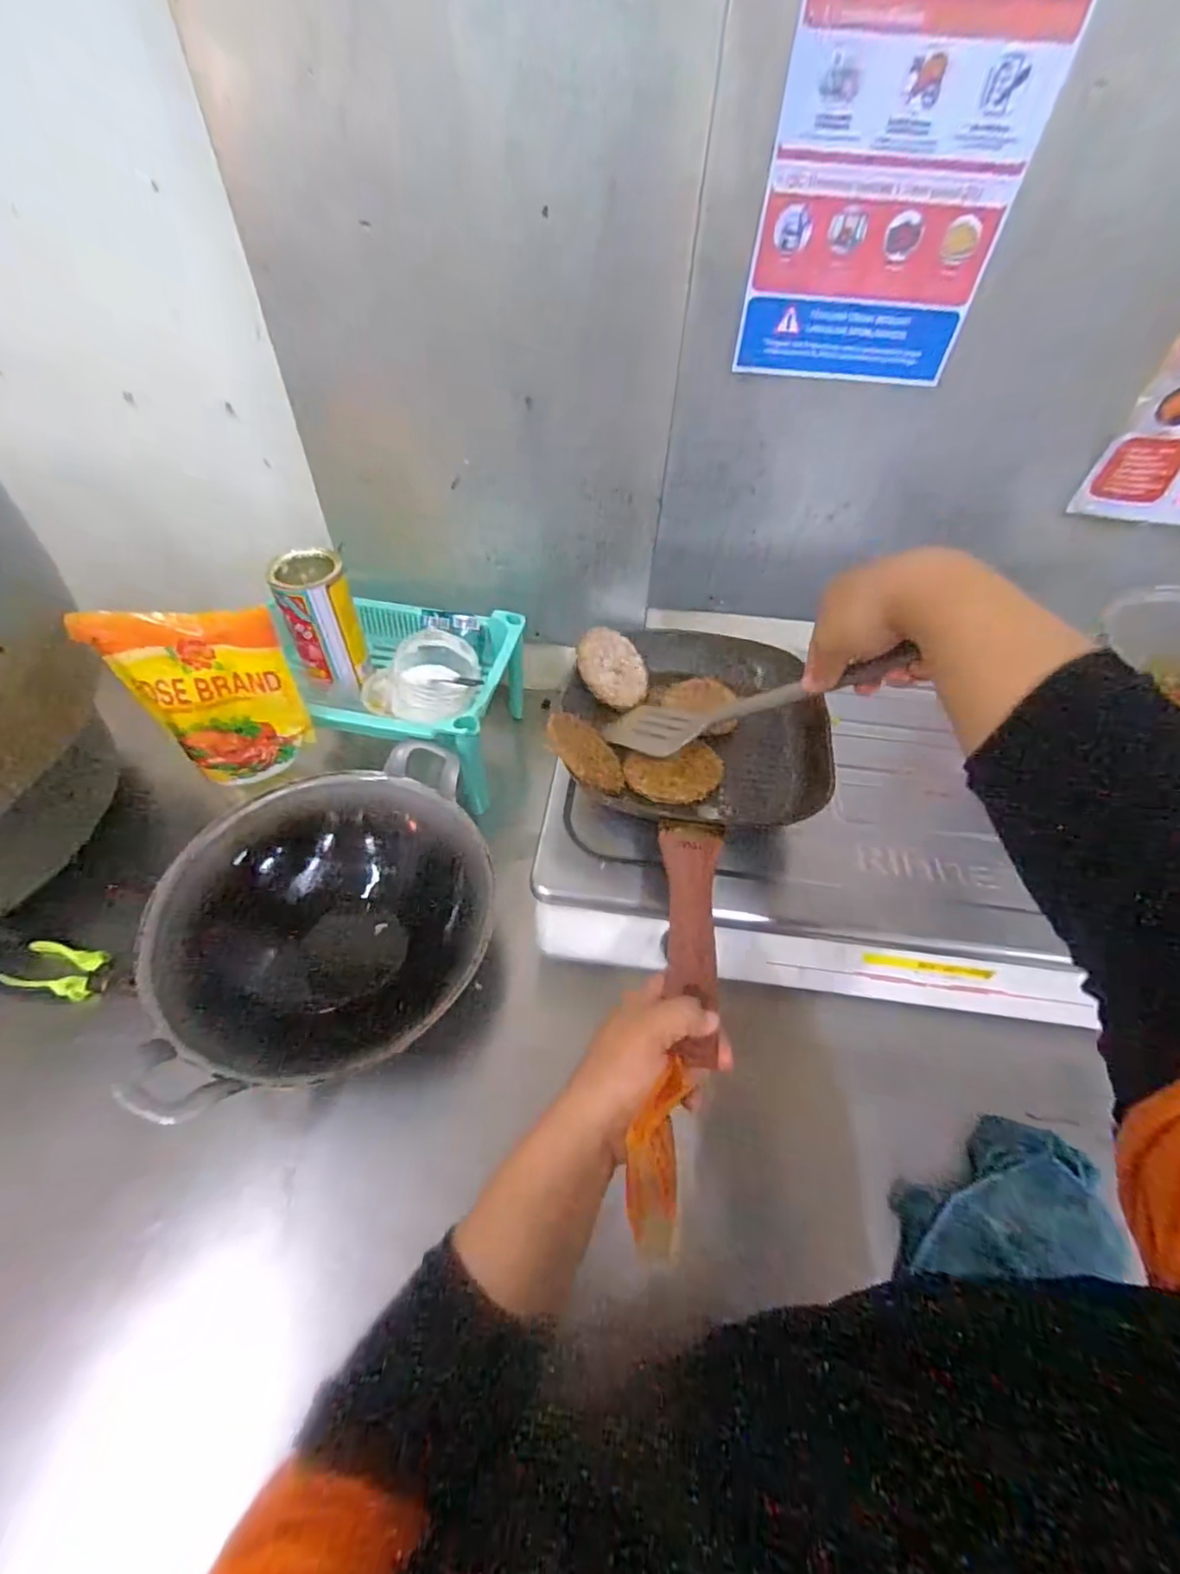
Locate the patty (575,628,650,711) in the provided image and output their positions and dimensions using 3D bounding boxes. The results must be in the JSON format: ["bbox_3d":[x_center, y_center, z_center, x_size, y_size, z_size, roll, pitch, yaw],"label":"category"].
[{"bbox_3d":[0.022,-0.118,0.594,0.071,0.017,0.085,-41,102,-34],"label":"patty"}]

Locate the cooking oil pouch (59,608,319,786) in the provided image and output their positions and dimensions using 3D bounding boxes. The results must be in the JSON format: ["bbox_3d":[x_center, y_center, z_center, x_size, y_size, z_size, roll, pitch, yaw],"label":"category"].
[{"bbox_3d":[-0.343,-0.077,0.537,0.144,0.163,0.056,-6,51,-8],"label":"cooking oil pouch"}]

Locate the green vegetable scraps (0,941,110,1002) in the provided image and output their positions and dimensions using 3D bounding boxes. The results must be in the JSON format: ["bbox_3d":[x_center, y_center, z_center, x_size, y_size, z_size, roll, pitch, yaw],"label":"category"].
[{"bbox_3d":[-0.489,0.167,0.544,0.079,0.021,0.046,11,50,6],"label":"green vegetable scraps"}]

